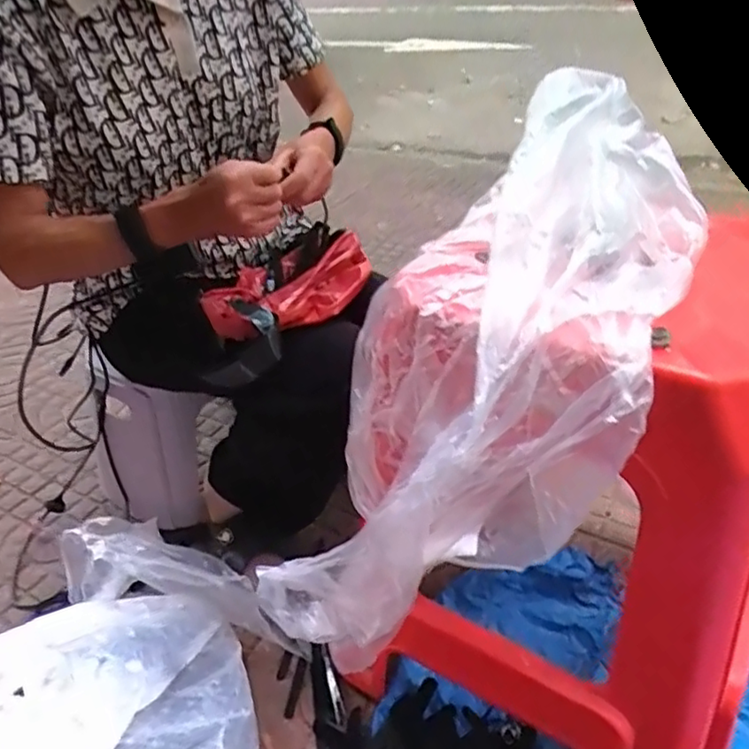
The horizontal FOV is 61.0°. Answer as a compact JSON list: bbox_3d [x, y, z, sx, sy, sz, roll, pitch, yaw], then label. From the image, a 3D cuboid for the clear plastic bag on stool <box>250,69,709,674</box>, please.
[{"bbox_3d":[0.071,0.042,0.505,0.133,0.587,0.234,19,16,-41],"label":"clear plastic bag on stool"}]

